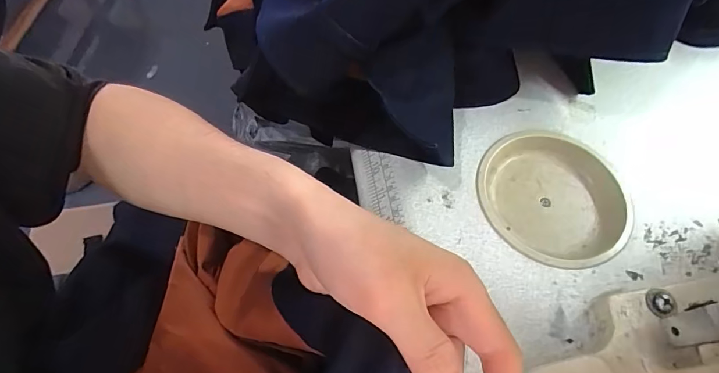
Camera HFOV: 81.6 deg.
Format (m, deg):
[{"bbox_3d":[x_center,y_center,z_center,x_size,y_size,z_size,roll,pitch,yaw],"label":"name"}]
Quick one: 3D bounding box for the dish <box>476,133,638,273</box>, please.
[{"bbox_3d":[0.156,0.010,0.343,0.116,0.024,0.120,35,65,16],"label":"dish"}]

